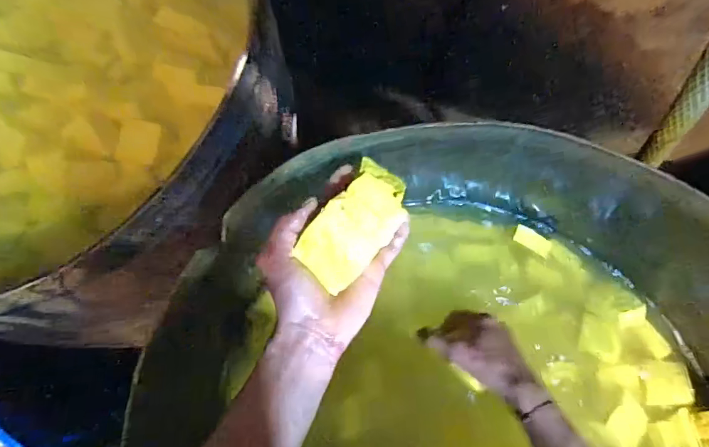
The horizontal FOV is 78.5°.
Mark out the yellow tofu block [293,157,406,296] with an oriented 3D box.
[{"bbox_3d":[0.000,-0.001,0.366,0.053,0.036,0.107,44,79,-16],"label":"yellow tofu block"}]

